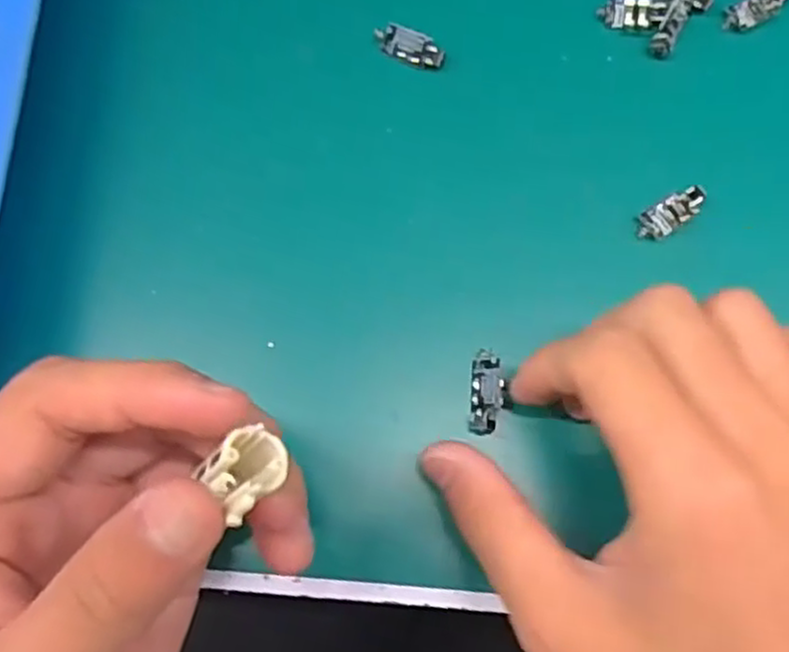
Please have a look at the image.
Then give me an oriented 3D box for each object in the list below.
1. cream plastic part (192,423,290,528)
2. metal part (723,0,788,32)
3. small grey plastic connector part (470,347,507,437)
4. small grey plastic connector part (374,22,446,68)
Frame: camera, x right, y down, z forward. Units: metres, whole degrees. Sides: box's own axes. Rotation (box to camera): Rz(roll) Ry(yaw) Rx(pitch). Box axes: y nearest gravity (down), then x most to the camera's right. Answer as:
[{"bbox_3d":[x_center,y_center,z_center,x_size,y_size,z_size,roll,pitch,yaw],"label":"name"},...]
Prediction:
[{"bbox_3d":[-0.030,0.029,0.149,0.012,0.009,0.018,43,78,12],"label":"cream plastic part"},{"bbox_3d":[0.136,-0.119,0.277,0.026,0.004,0.011,-27,75,-7],"label":"metal part"},{"bbox_3d":[0.030,0.021,0.237,0.010,0.005,0.027,4,76,2],"label":"small grey plastic connector part"},{"bbox_3d":[0.006,-0.103,0.272,0.027,0.005,0.011,25,75,7],"label":"small grey plastic connector part"}]

